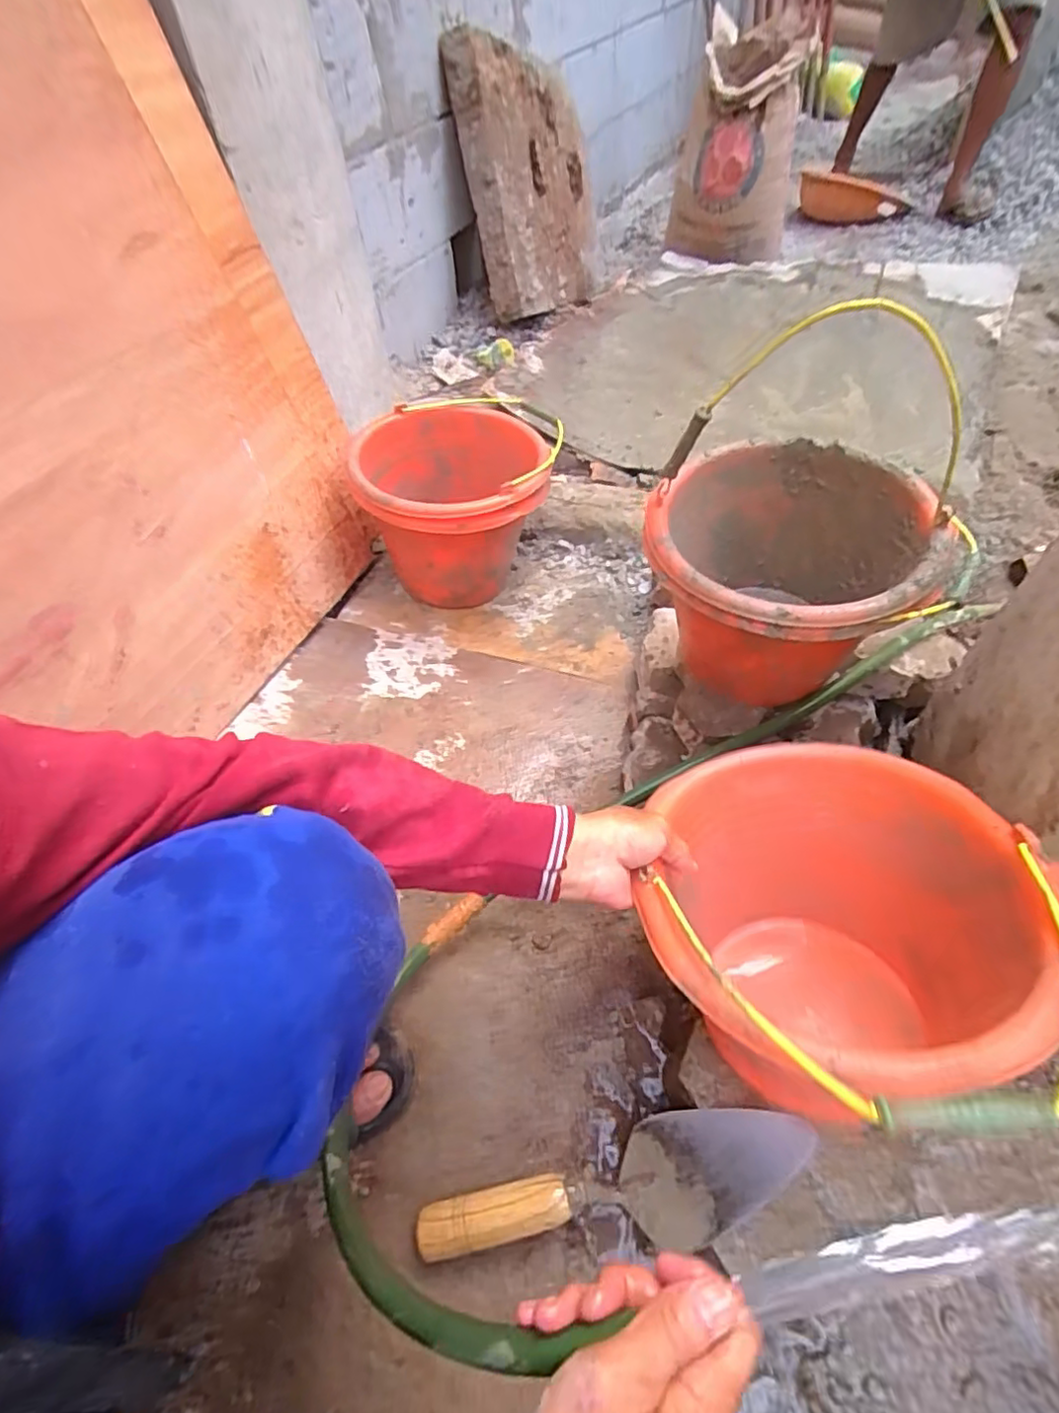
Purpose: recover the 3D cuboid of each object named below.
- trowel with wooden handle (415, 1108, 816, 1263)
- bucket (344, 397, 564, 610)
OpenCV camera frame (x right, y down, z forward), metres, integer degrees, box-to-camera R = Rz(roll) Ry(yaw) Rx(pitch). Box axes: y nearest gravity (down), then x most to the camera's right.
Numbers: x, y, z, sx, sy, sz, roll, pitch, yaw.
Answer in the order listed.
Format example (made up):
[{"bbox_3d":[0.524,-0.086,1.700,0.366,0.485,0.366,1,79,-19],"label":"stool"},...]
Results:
[{"bbox_3d":[0.068,0.394,0.490,0.306,0.088,0.079,-9,52,-3],"label":"trowel with wooden handle"},{"bbox_3d":[-0.095,-0.296,0.951,0.308,0.224,0.269,-9,52,-3],"label":"bucket"}]

